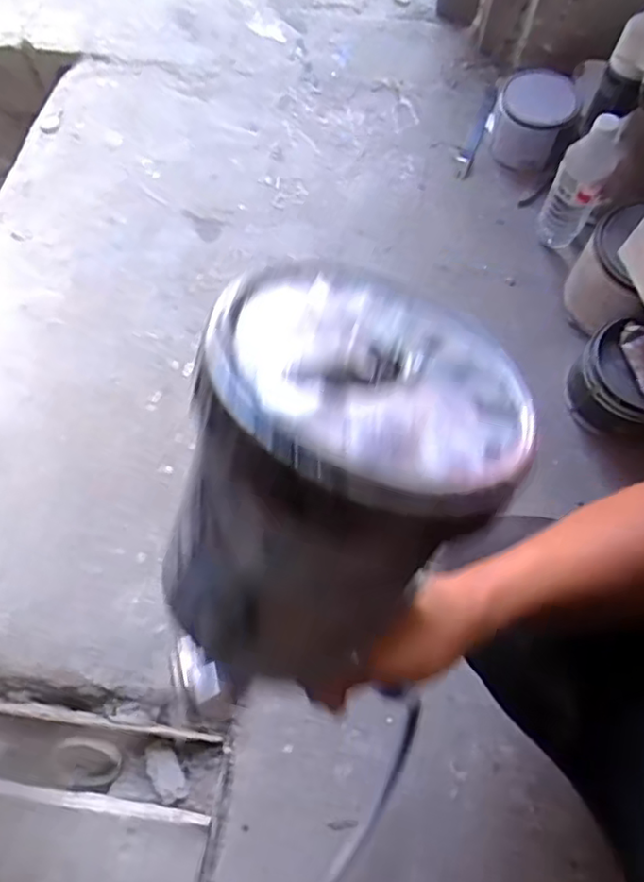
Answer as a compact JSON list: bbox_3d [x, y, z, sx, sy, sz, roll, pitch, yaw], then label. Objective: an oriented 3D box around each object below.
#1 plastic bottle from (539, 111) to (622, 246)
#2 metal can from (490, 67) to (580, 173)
[{"bbox_3d":[0.379,-0.373,0.922,0.078,0.222,0.054,26,69,9],"label":"plastic bottle"},{"bbox_3d":[0.354,-0.544,1.048,0.128,0.102,0.146,22,69,8],"label":"metal can"}]

